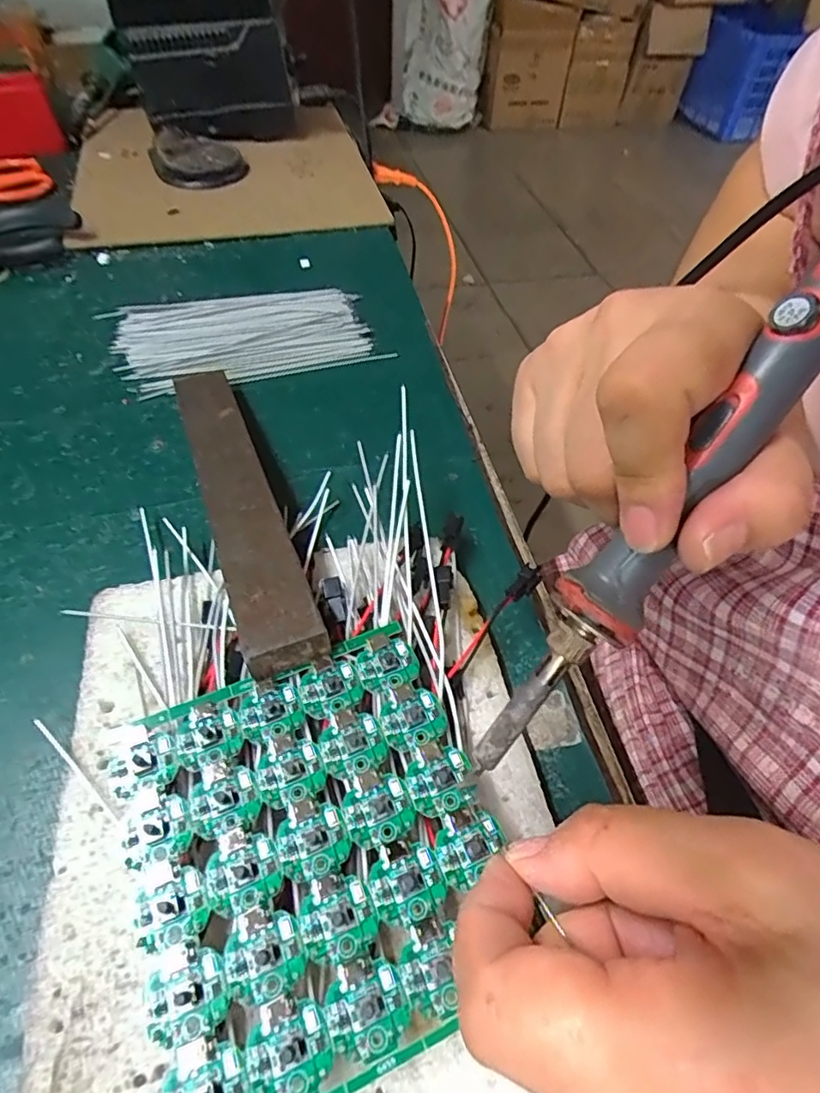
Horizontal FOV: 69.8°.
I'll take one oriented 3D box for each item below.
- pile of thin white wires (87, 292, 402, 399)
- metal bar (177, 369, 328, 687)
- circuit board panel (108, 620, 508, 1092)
[{"bbox_3d":[-0.108,-0.140,0.384,0.159,0.012,0.088,-14,53,-14],"label":"pile of thin white wires"},{"bbox_3d":[-0.082,-0.029,0.275,0.030,0.012,0.209,-17,47,-15],"label":"metal bar"},{"bbox_3d":[-0.030,0.089,0.180,0.104,0.004,0.115,-20,58,-14],"label":"circuit board panel"}]

